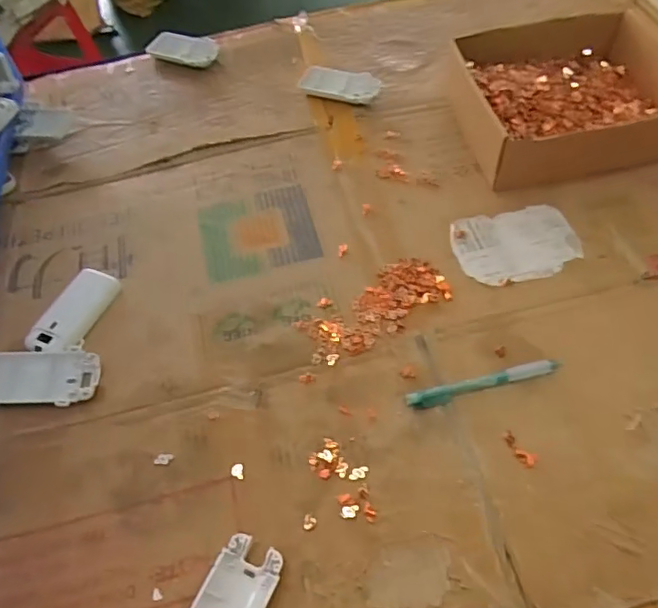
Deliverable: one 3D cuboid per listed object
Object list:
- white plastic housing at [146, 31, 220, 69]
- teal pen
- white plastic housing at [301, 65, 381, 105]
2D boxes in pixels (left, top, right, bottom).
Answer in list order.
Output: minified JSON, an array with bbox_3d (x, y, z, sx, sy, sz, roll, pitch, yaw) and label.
[{"bbox_3d":[-0.194,-0.338,0.754,0.093,0.014,0.048,16,61,13],"label":"white plastic housing"},{"bbox_3d":[0.127,0.066,0.466,0.126,0.013,0.013,-13,58,-4],"label":"teal pen"},{"bbox_3d":[0.014,-0.262,0.683,0.095,0.008,0.053,16,61,14],"label":"white plastic housing"}]

